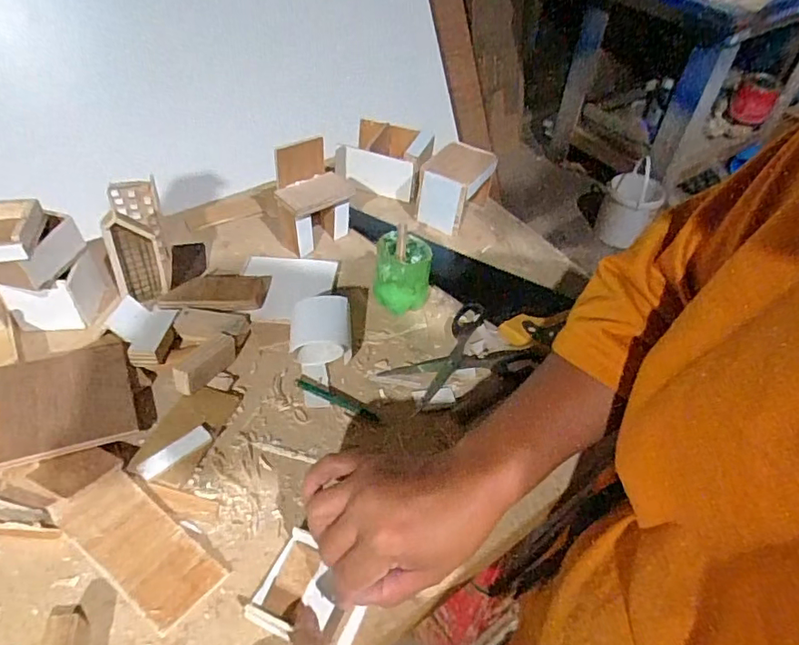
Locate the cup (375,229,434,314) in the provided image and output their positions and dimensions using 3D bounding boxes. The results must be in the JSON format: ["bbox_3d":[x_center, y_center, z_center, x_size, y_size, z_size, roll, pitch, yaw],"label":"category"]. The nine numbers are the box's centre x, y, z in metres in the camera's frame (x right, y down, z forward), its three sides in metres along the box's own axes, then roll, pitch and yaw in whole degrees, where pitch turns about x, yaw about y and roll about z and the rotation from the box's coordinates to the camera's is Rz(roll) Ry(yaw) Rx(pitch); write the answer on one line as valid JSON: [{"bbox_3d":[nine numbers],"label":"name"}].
[{"bbox_3d":[0.003,-0.050,0.560,0.056,0.068,0.053,2,47,-2],"label":"cup"}]

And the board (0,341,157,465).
[{"bbox_3d":[-0.277,0.064,0.460,0.113,0.012,0.101,-11,51,-32],"label":"board"}]

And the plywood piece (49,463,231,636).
[{"bbox_3d":[-0.186,0.157,0.388,0.125,0.006,0.055,34,45,19],"label":"plywood piece"}]

